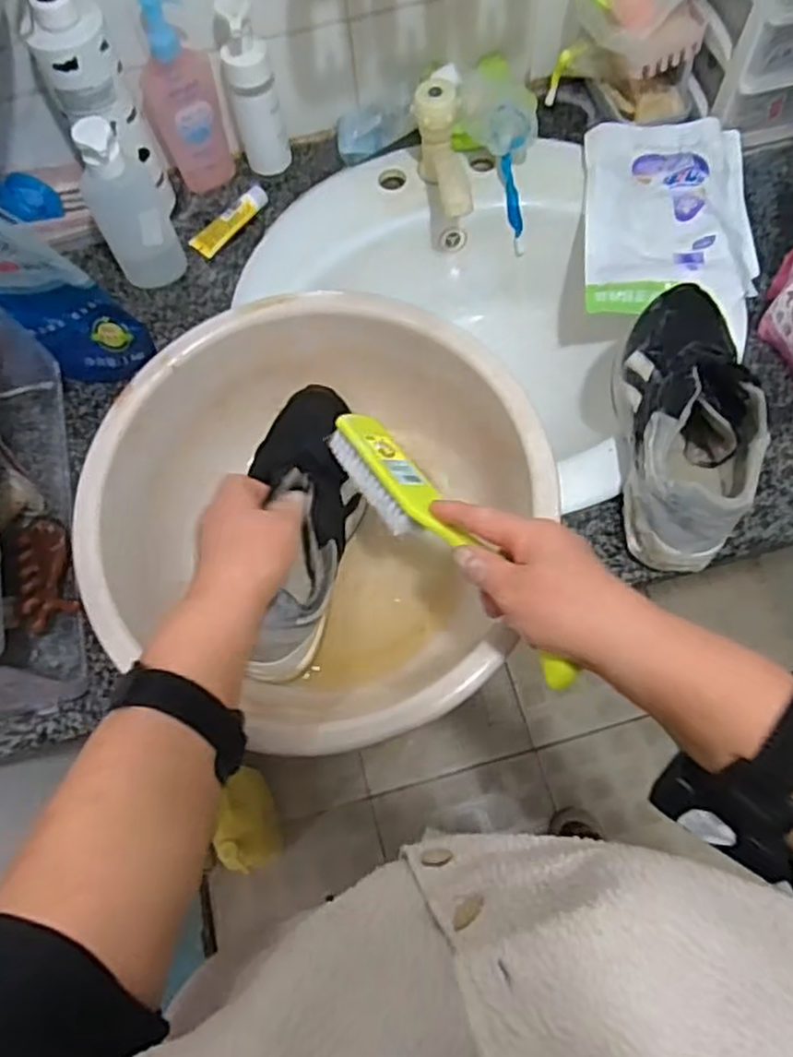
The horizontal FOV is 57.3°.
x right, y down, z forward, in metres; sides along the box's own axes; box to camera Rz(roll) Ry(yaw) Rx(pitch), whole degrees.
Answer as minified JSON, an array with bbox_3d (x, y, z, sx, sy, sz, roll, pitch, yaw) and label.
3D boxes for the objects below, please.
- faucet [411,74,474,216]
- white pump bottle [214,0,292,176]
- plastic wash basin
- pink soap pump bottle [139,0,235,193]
[{"bbox_3d":[0.045,-0.349,0.712,0.041,0.100,0.130,-9,68,-1],"label":"faucet"},{"bbox_3d":[-0.142,-0.430,0.716,0.048,0.165,0.050,-13,69,-2],"label":"white pump bottle"},{"bbox_3d":[-0.059,-0.006,0.549,0.312,0.124,0.309,-1,69,2],"label":"plastic wash basin"},{"bbox_3d":[-0.210,-0.421,0.717,0.070,0.174,0.044,-18,69,-4],"label":"pink soap pump bottle"}]

